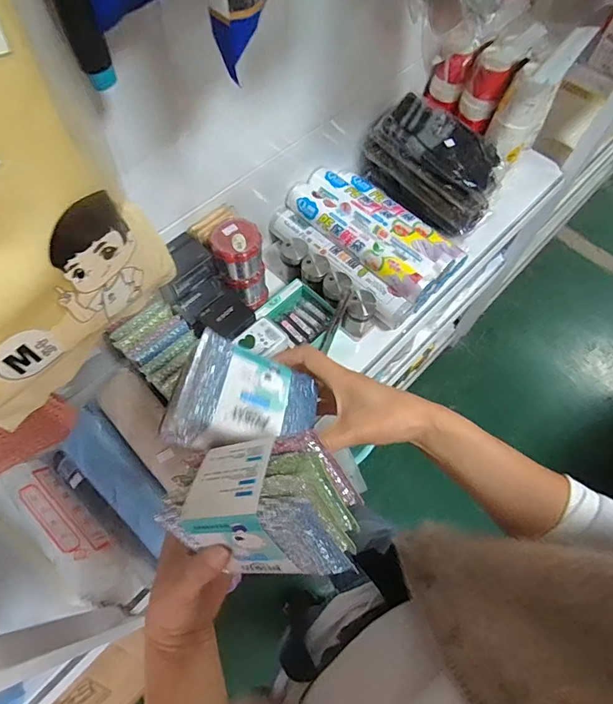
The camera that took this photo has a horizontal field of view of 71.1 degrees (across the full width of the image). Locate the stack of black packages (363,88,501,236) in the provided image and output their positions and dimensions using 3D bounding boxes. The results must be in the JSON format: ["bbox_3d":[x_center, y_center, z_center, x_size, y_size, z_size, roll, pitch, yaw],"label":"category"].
[{"bbox_3d":[0.238,-0.351,0.791,0.244,0.152,0.116,41,70,15],"label":"stack of black packages"}]

